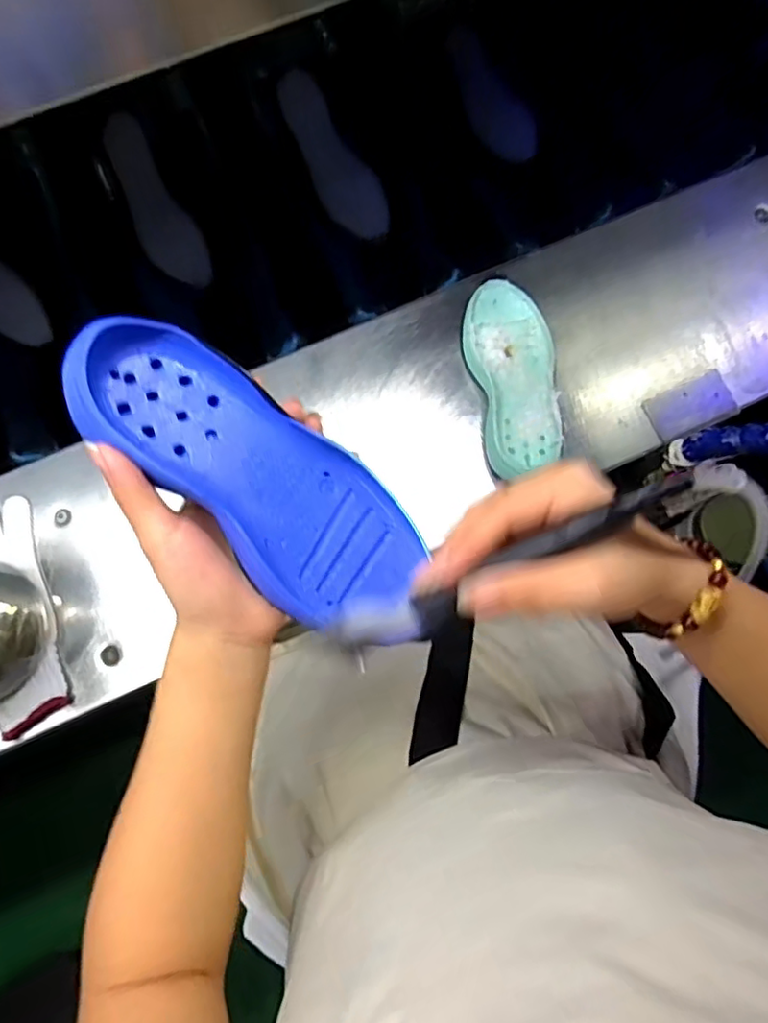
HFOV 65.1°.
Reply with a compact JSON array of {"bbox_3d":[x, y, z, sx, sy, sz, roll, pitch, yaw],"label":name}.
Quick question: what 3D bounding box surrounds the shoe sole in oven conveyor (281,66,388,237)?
[{"bbox_3d":[-0.058,-0.390,0.659,0.059,0.016,0.188,-31,96,-7],"label":"shoe sole in oven conveyor"}]

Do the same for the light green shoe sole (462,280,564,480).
[{"bbox_3d":[0.125,-0.126,0.574,0.079,0.034,0.185,-8,79,-6],"label":"light green shoe sole"}]

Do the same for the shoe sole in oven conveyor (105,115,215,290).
[{"bbox_3d":[-0.246,-0.326,0.642,0.059,0.009,0.183,-28,96,9],"label":"shoe sole in oven conveyor"}]

